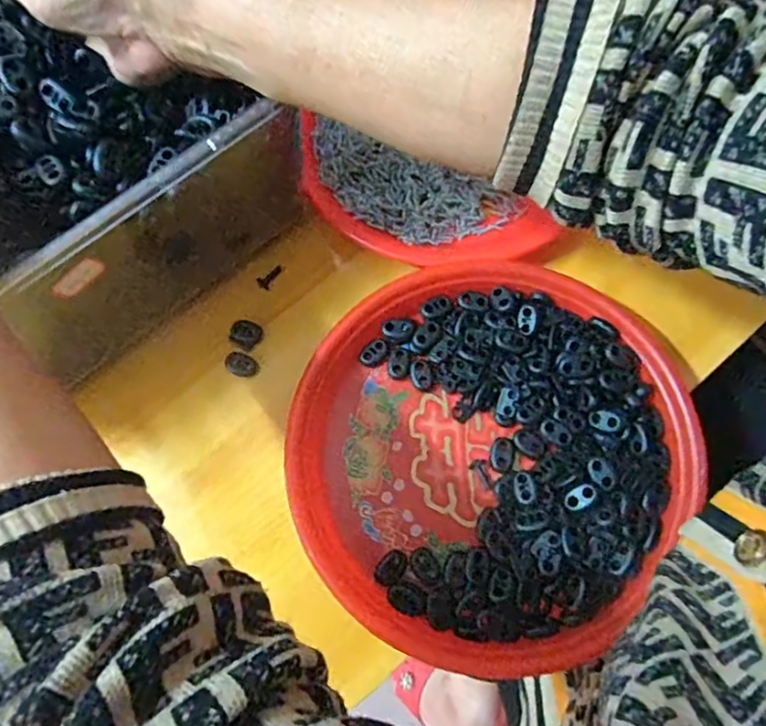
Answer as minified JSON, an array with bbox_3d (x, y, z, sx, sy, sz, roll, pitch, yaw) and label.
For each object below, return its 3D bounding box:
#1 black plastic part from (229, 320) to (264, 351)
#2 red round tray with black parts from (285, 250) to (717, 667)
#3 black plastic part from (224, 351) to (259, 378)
[{"bbox_3d":[-0.092,-0.020,0.413,0.017,0.010,0.019,42,75,18],"label":"black plastic part"},{"bbox_3d":[0.063,0.052,0.369,0.223,0.037,0.233,-1,67,3],"label":"red round tray with black parts"},{"bbox_3d":[-0.094,0.001,0.406,0.020,0.010,0.014,13,68,9],"label":"black plastic part"}]

